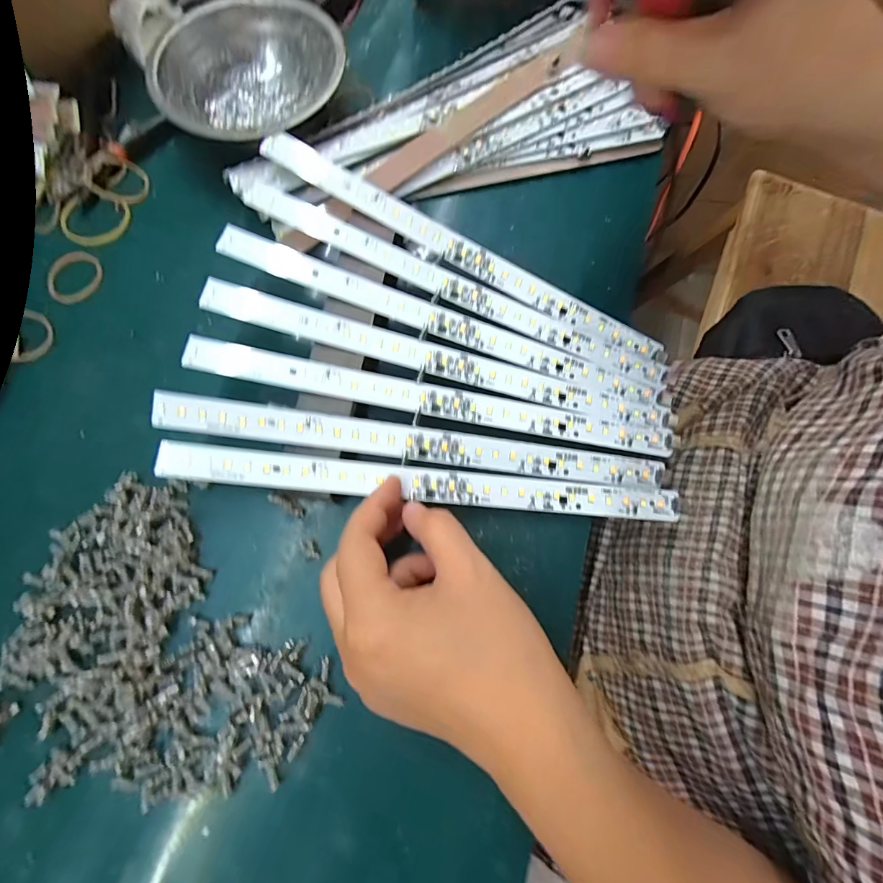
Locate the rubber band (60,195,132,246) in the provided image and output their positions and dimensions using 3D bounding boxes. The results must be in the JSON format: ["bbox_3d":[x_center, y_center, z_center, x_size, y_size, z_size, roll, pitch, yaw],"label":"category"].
[{"bbox_3d":[-0.241,-0.152,0.295,0.045,0.006,0.034,4,77,0],"label":"rubber band"}]

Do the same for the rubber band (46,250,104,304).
[{"bbox_3d":[-0.246,-0.110,0.284,0.035,0.004,0.038,0,77,0],"label":"rubber band"}]

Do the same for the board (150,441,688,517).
[{"bbox_3d":[-0.006,0.023,0.235,0.278,0.008,0.017,6,77,-5],"label":"board"}]

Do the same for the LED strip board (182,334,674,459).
[{"bbox_3d":[-0.004,-0.026,0.249,0.281,0.004,0.020,11,75,-3],"label":"LED strip board"}]

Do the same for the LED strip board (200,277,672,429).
[{"bbox_3d":[0.000,-0.049,0.253,0.275,0.006,0.020,16,79,-2],"label":"LED strip board"}]

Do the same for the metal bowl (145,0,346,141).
[{"bbox_3d":[-0.130,-0.251,0.301,0.127,0.038,0.129,-4,77,-1],"label":"metal bowl"}]

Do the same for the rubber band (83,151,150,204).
[{"bbox_3d":[-0.229,-0.185,0.298,0.042,0.009,0.031,13,77,3],"label":"rubber band"}]

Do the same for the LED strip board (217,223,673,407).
[{"bbox_3d":[0.003,-0.073,0.260,0.281,0.004,0.020,20,77,-1],"label":"LED strip board"}]

